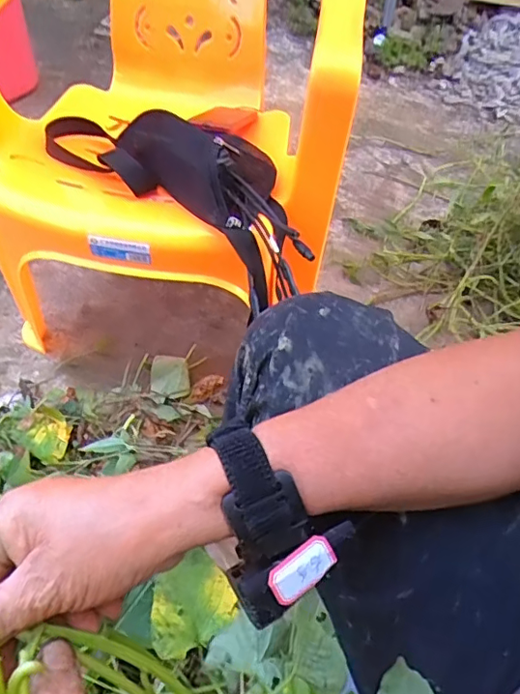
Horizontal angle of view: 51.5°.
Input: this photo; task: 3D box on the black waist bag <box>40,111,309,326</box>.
[{"bbox_3d":[-0.082,-0.227,0.702,0.429,0.113,0.175,34,59,22],"label":"black waist bag"}]

